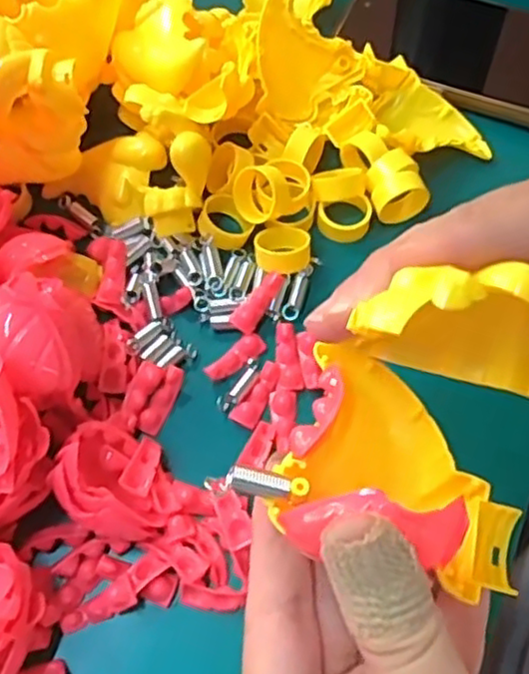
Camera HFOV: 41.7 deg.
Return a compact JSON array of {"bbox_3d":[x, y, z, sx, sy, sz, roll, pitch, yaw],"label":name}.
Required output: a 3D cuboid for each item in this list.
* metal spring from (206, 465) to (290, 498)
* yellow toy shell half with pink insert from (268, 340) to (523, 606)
[{"bbox_3d":[-0.004,0.038,0.182,0.022,0.004,0.007,5,62,-9],"label":"metal spring"},{"bbox_3d":[0.040,0.038,0.198,0.064,0.034,0.057,16,63,8],"label":"yellow toy shell half with pink insert"}]

